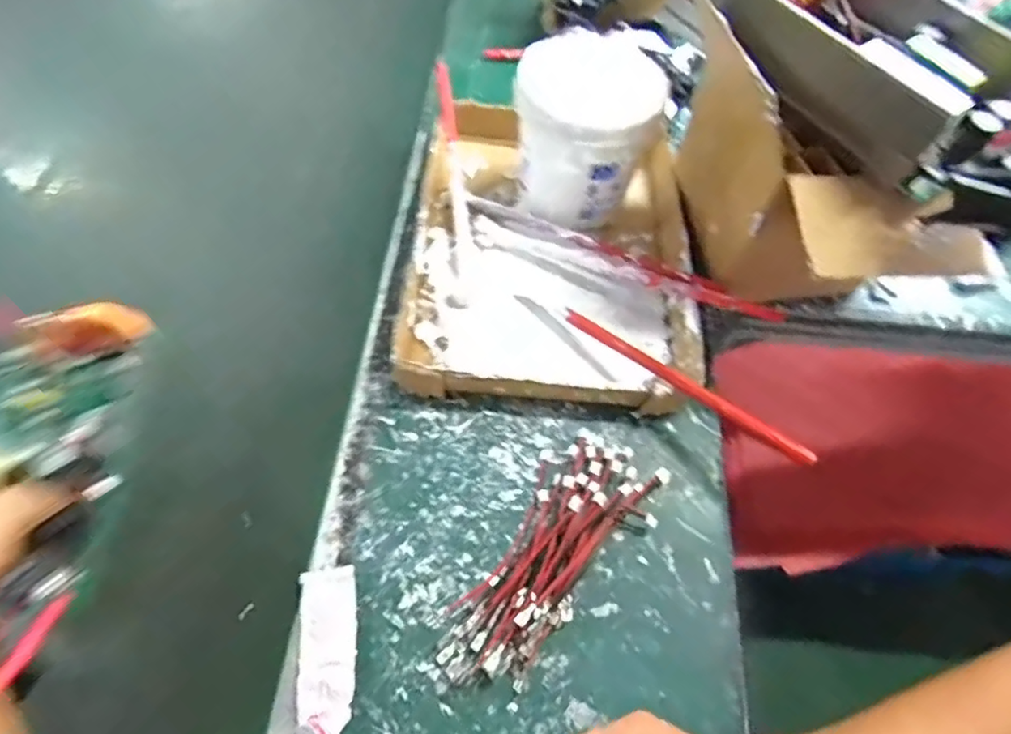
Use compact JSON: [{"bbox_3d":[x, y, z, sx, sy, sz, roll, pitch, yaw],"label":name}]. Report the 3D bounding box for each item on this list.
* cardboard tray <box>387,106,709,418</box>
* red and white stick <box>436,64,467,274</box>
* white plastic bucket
[{"bbox_3d":[0.040,-0.118,0.530,0.241,0.046,0.329,4,60,0],"label":"cardboard tray"},{"bbox_3d":[-0.050,-0.192,0.558,0.016,0.020,0.231,-6,71,-3],"label":"red and white stick"},{"bbox_3d":[0.070,-0.201,0.521,0.113,0.116,0.106,1,60,-2],"label":"white plastic bucket"}]

